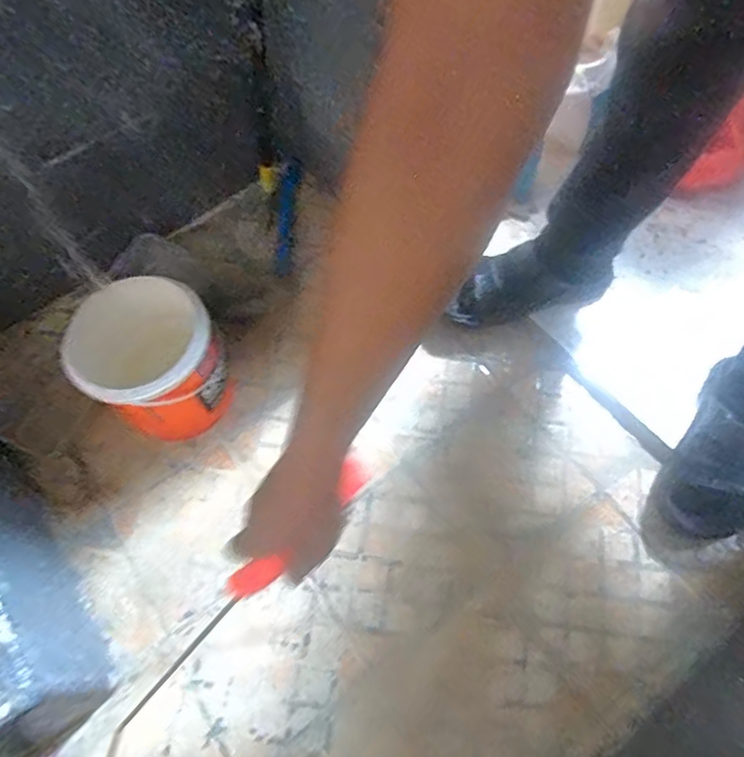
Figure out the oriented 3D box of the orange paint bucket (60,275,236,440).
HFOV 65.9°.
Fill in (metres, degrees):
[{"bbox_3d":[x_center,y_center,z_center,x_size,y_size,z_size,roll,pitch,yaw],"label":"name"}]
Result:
[{"bbox_3d":[-0.311,-0.015,0.833,0.168,0.197,0.168,-1,64,3],"label":"orange paint bucket"}]

